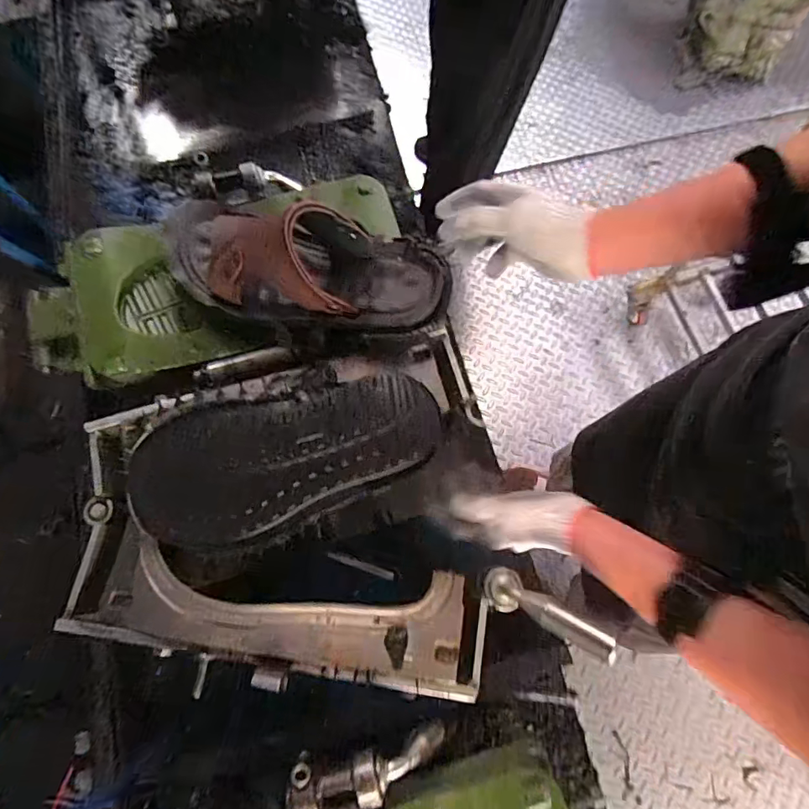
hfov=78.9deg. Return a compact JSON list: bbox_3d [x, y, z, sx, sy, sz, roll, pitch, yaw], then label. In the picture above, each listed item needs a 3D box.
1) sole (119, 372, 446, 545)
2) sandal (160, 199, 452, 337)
[{"bbox_3d":[-0.107,0.051,0.450,0.279,0.041,0.122,-11,73,-5],"label":"sole"},{"bbox_3d":[-0.098,-0.140,0.466,0.285,0.079,0.107,10,71,5],"label":"sandal"}]

